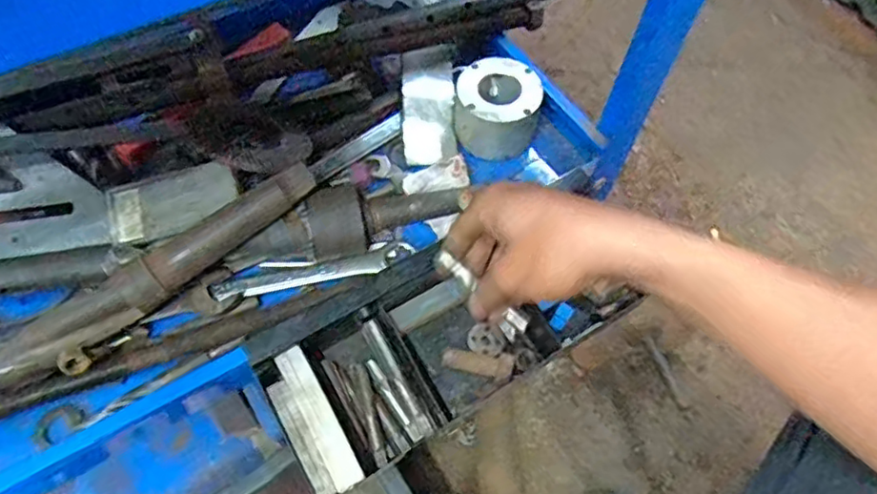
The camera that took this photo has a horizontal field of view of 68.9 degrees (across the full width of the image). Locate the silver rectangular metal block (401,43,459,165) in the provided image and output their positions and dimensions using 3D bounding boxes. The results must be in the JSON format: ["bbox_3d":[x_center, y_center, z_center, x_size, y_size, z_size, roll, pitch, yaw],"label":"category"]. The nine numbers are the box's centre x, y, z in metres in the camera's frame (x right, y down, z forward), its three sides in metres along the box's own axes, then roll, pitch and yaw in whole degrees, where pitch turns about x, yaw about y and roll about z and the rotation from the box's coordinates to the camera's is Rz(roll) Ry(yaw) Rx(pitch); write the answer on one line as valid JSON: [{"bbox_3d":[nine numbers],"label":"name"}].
[{"bbox_3d":[-0.008,-0.134,0.587,0.049,0.018,0.126,1,59,-4],"label":"silver rectangular metal block"}]

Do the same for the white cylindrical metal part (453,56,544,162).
[{"bbox_3d":[0.052,-0.125,0.572,0.073,0.051,0.075,2,59,-3],"label":"white cylindrical metal part"}]

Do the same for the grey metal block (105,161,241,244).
[{"bbox_3d":[-0.198,-0.033,0.477,0.098,0.012,0.046,-18,84,7],"label":"grey metal block"}]

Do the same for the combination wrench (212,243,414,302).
[{"bbox_3d":[-0.097,0.019,0.502,0.155,0.011,0.021,-12,61,-11],"label":"combination wrench"}]

